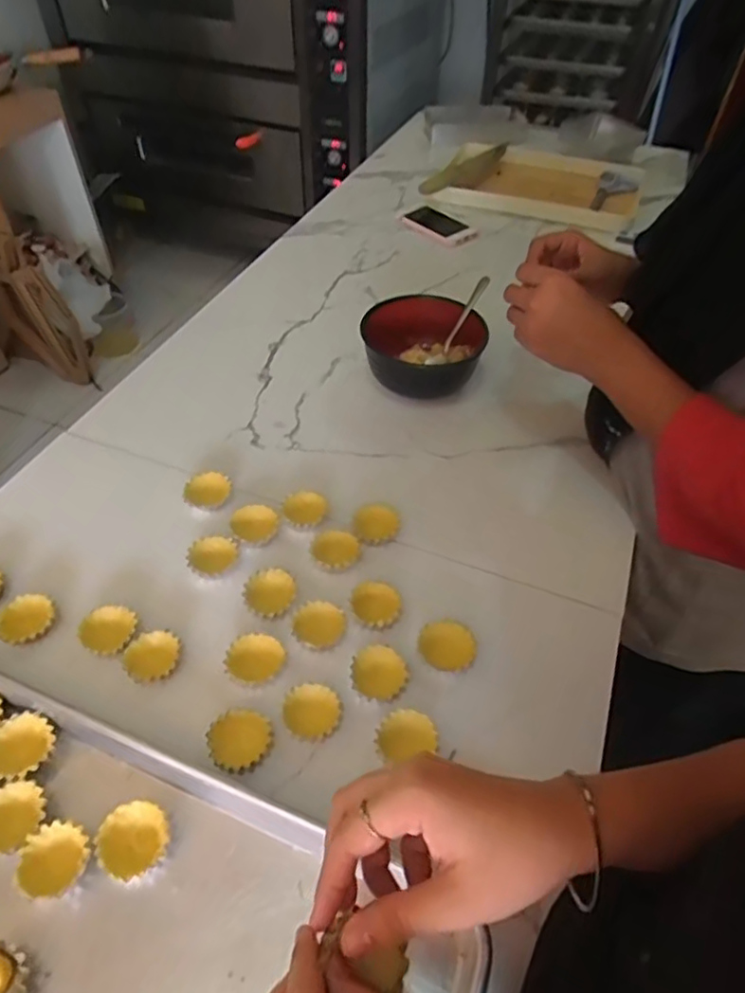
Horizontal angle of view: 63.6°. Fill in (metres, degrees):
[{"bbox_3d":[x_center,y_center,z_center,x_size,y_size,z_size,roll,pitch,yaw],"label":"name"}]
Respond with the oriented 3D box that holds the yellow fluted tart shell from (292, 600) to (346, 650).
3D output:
[{"bbox_3d":[-0.045,0.108,0.502,0.042,0.017,0.035,-15,50,-15],"label":"yellow fluted tart shell"}]

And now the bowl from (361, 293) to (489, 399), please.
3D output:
[{"bbox_3d":[0.055,-0.169,0.719,0.139,0.084,0.139,1,48,-2],"label":"bowl"}]

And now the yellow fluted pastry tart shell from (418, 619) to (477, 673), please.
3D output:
[{"bbox_3d":[0.061,0.121,0.491,0.046,0.012,0.039,20,50,14],"label":"yellow fluted pastry tart shell"}]

